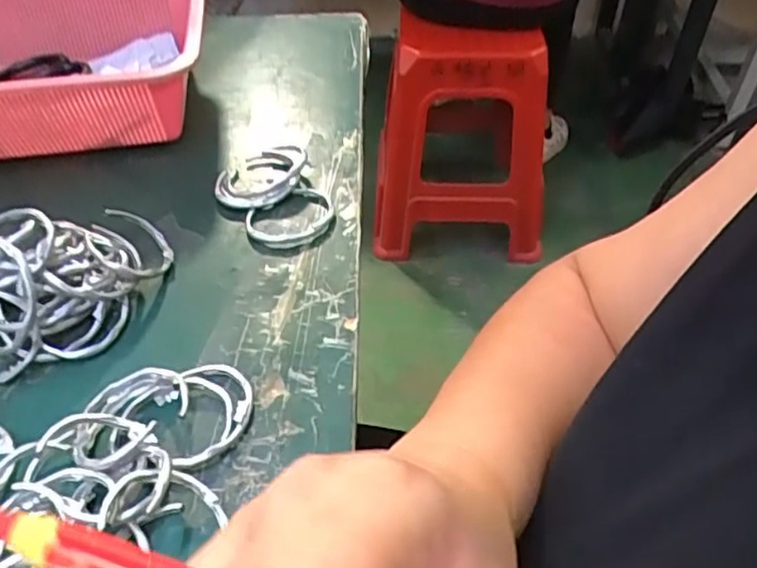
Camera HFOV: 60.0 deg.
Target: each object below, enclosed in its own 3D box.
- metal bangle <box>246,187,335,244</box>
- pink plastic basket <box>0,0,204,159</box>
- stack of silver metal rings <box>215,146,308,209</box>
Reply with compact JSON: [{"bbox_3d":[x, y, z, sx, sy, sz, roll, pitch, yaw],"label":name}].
[{"bbox_3d":[-0.061,-0.050,0.485,0.072,0.008,0.052,-31,52,-26],"label":"metal bangle"},{"bbox_3d":[-0.279,-0.189,0.556,0.259,0.103,0.196,-7,45,-5],"label":"pink plastic basket"},{"bbox_3d":[-0.091,-0.085,0.512,0.059,0.026,0.073,14,47,16],"label":"stack of silver metal rings"}]

